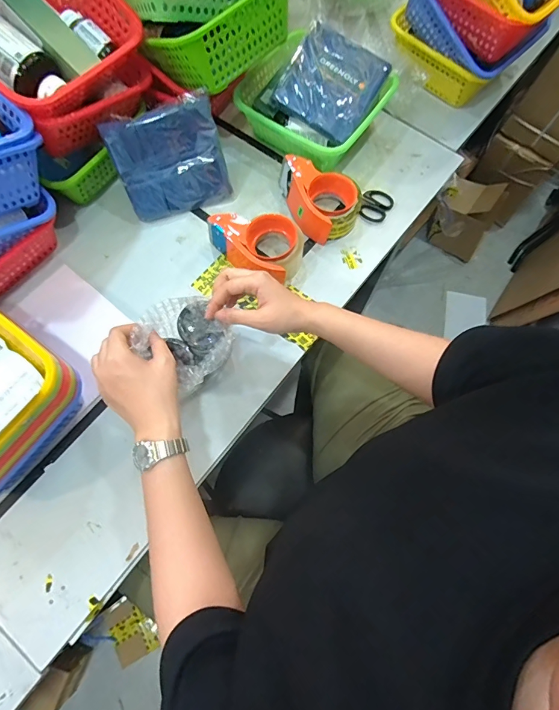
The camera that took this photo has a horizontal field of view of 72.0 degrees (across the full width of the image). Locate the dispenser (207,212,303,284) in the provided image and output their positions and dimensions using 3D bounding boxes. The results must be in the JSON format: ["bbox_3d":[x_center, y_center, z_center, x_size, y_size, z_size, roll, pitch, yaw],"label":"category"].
[{"bbox_3d":[-0.033,-0.180,0.607,0.139,0.076,0.086,35,76,9],"label":"dispenser"}]

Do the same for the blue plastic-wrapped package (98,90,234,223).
[{"bbox_3d":[-0.171,-0.307,0.620,0.167,0.155,0.028,-22,39,-7],"label":"blue plastic-wrapped package"}]

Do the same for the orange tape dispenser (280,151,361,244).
[{"bbox_3d":[0.065,-0.264,0.641,0.113,0.061,0.145,-23,75,-8],"label":"orange tape dispenser"}]

